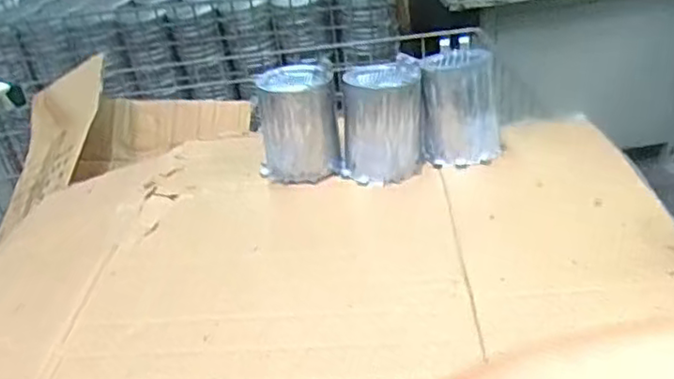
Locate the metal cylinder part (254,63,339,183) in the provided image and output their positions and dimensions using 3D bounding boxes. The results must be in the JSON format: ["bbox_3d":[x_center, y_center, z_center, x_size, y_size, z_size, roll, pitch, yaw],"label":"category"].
[{"bbox_3d":[-0.048,-0.080,0.753,0.093,0.123,0.090,-7,30,-2],"label":"metal cylinder part"}]

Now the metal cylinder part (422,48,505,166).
[{"bbox_3d":[0.146,-0.099,0.753,0.089,0.111,0.093,-1,31,8],"label":"metal cylinder part"}]

